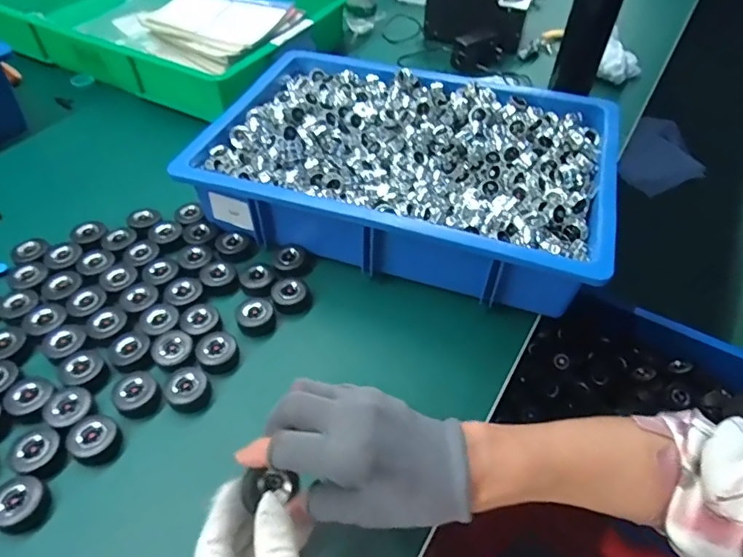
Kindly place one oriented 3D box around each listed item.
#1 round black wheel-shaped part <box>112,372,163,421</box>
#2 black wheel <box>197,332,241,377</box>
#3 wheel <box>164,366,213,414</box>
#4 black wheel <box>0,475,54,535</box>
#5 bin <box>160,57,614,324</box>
[{"bbox_3d":[-0.207,0.104,0.450,0.033,0.024,0.037,38,57,26],"label":"round black wheel-shaped part"},{"bbox_3d":[-0.145,0.070,0.480,0.038,0.018,0.038,2,49,-2],"label":"black wheel"},{"bbox_3d":[-0.165,0.098,0.455,0.036,0.021,0.038,2,49,-2],"label":"wheel"},{"bbox_3d":[-0.266,0.171,0.383,0.041,0.016,0.036,38,57,26],"label":"black wheel"},{"bbox_3d":[0.044,-0.137,0.606,0.435,0.095,0.300,17,51,11],"label":"bin"}]

